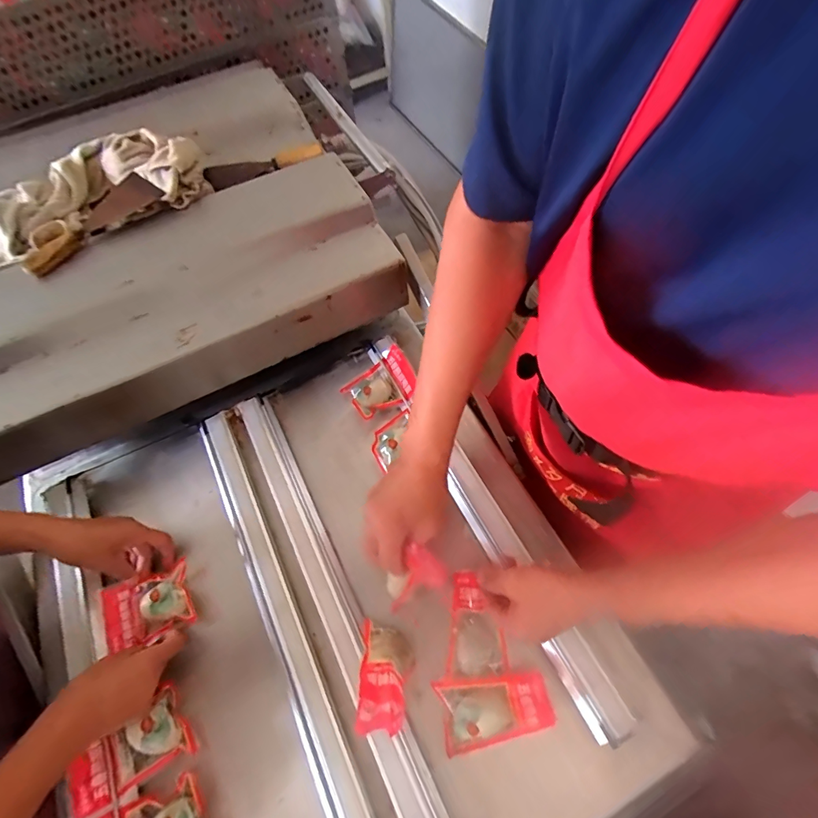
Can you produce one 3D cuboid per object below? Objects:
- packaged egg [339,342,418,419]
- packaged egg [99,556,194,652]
[{"bbox_3d":[-0.050,-0.042,0.685,0.110,0.039,0.097,-25,65,-10],"label":"packaged egg"},{"bbox_3d":[-0.334,0.252,0.563,0.100,0.056,0.072,-23,64,-9],"label":"packaged egg"}]

